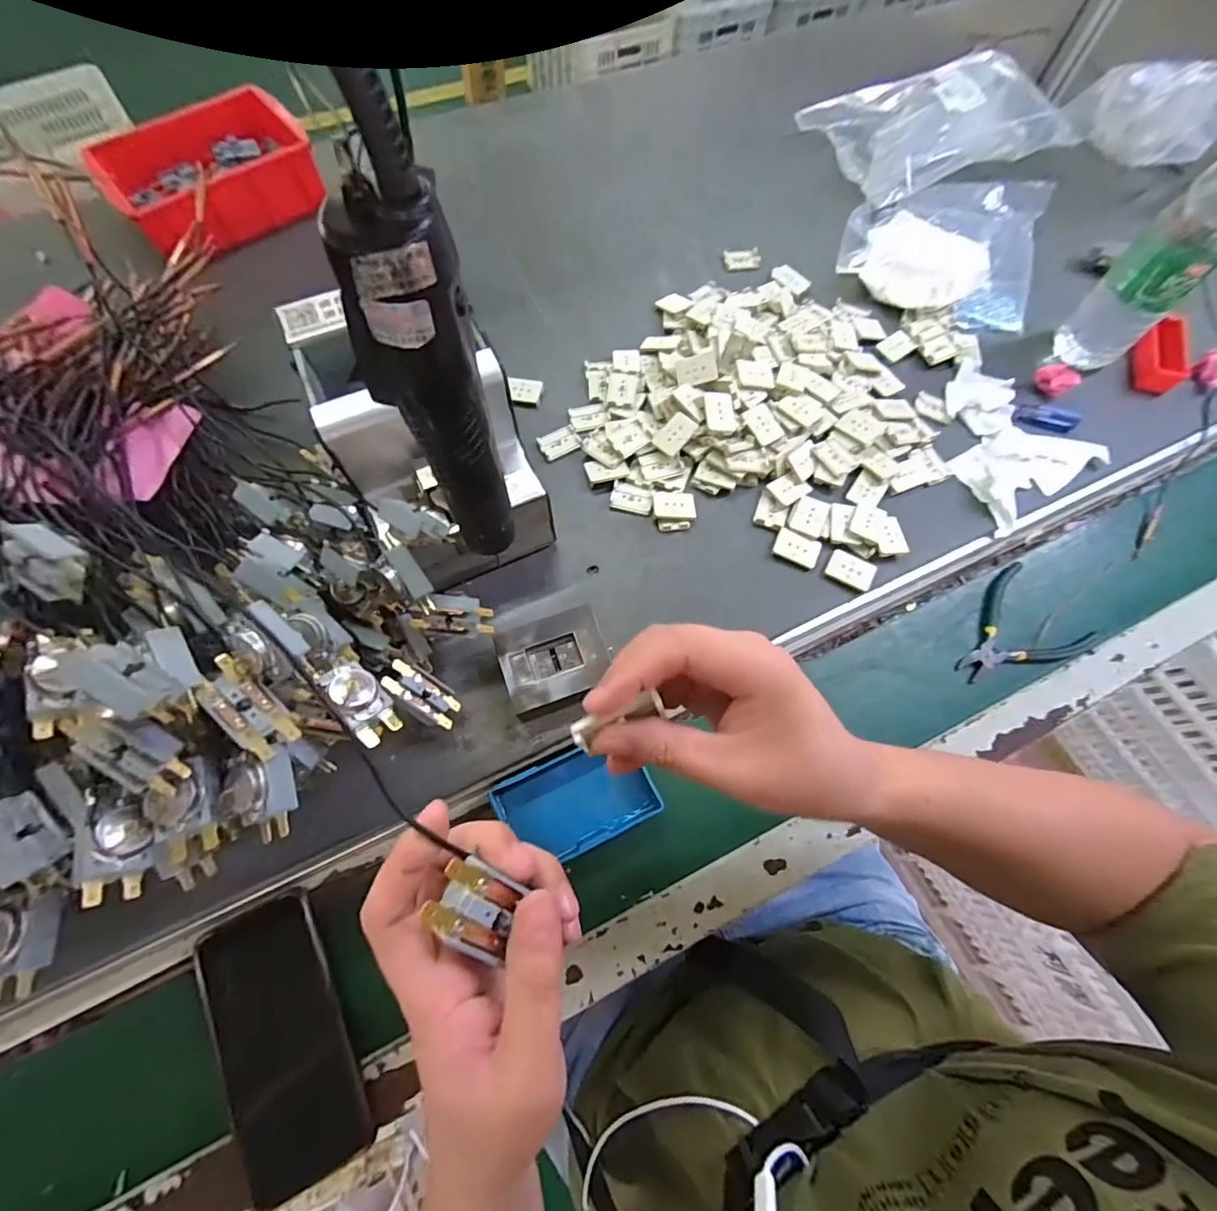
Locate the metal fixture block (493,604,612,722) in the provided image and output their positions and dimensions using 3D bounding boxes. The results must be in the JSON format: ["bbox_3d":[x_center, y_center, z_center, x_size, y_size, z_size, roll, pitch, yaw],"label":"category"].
[{"bbox_3d":[-0.041,0.043,0.409,0.080,0.024,0.065,-21,71,-10],"label":"metal fixture block"}]

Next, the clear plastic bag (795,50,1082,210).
[{"bbox_3d":[0.390,-0.568,0.618,0.269,0.062,0.162,-16,70,-8],"label":"clear plastic bag"}]

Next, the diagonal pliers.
[{"bbox_3d":[0.358,0.027,0.466,0.118,0.007,0.090,-37,74,-14],"label":"diagonal pliers"}]

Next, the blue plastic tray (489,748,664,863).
[{"bbox_3d":[-0.023,0.150,0.406,0.111,0.021,0.068,-23,71,-10],"label":"blue plastic tray"}]

